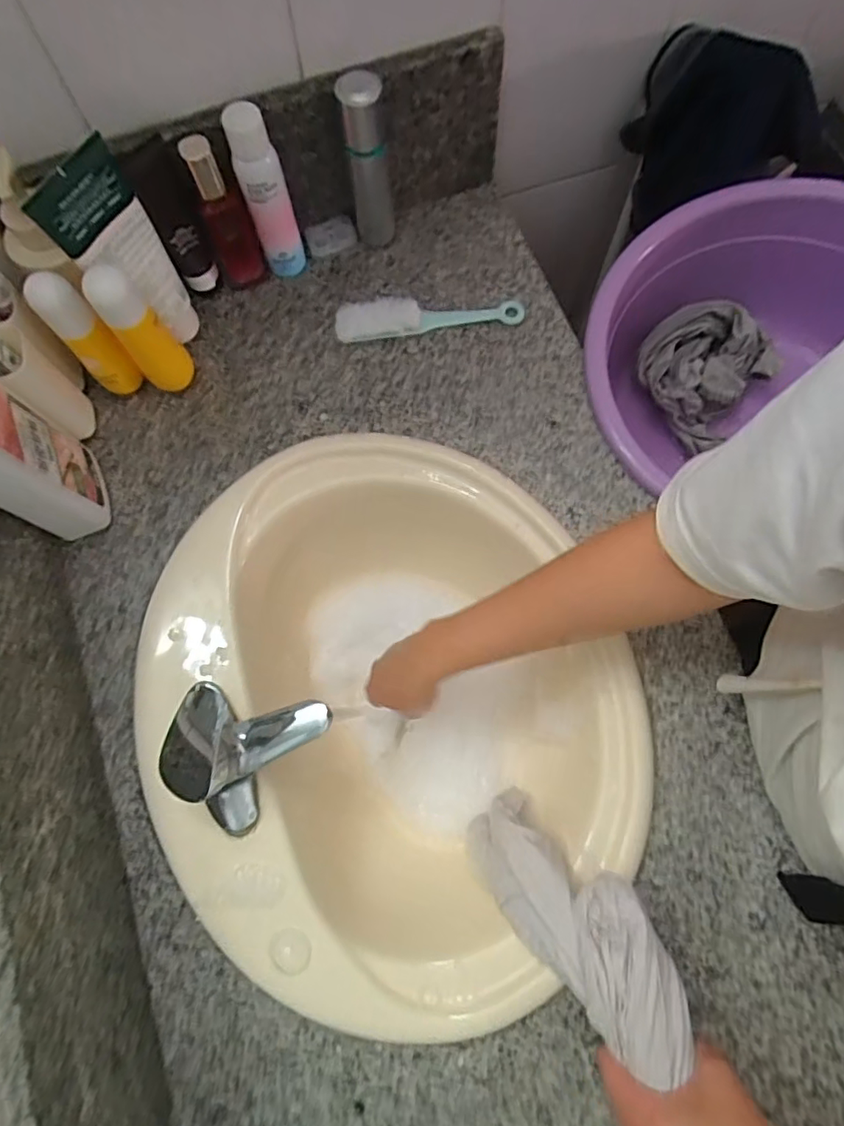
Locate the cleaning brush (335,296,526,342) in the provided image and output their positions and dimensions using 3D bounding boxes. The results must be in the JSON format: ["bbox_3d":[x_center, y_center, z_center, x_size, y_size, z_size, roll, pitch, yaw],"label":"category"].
[{"bbox_3d":[0.008,-0.274,0.631,0.205,0.022,0.040,-3,74,0],"label":"cleaning brush"}]

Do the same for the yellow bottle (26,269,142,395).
[{"bbox_3d":[-0.318,-0.212,0.560,0.040,0.155,0.038,0,74,1],"label":"yellow bottle"}]

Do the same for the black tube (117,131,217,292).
[{"bbox_3d":[-0.248,-0.345,0.591,0.051,0.158,0.033,-34,76,-8],"label":"black tube"}]

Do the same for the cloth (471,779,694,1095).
[{"bbox_3d":[0.117,0.278,0.466,0.087,0.058,0.224,-44,39,-10],"label":"cloth"}]

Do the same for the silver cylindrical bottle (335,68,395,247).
[{"bbox_3d":[-0.056,-0.415,0.601,0.044,0.167,0.050,-10,74,-1],"label":"silver cylindrical bottle"}]

